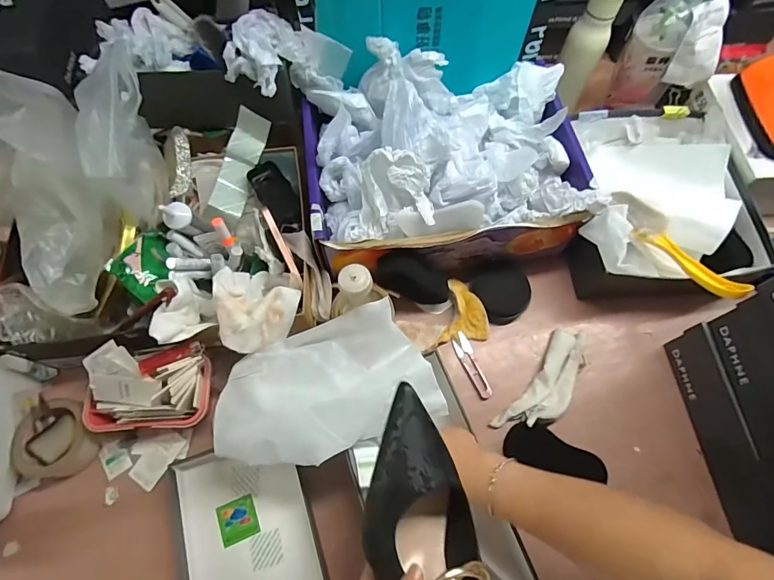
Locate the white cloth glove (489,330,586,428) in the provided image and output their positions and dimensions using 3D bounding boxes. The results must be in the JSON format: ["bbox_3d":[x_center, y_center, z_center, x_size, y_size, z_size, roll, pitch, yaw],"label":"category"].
[{"bbox_3d":[0.235,0.135,0.604,0.064,0.040,0.184,36,72,15],"label":"white cloth glove"}]

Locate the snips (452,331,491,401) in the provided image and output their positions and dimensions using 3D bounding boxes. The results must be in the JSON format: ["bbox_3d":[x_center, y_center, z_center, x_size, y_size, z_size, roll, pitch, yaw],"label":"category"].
[{"bbox_3d":[0.128,0.114,0.635,0.026,0.010,0.104,-19,68,-7],"label":"snips"}]

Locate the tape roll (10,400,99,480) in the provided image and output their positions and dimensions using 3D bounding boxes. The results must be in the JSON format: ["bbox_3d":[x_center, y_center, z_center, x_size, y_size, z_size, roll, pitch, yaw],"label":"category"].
[{"bbox_3d":[-0.449,0.207,0.581,0.101,0.048,0.099,0,67,0],"label":"tape roll"}]

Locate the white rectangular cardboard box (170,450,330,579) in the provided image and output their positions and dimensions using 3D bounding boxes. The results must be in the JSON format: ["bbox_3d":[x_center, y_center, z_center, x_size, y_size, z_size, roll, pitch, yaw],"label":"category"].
[{"bbox_3d":[-0.163,0.346,0.525,0.164,0.036,0.303,-18,68,-7],"label":"white rectangular cardboard box"}]

